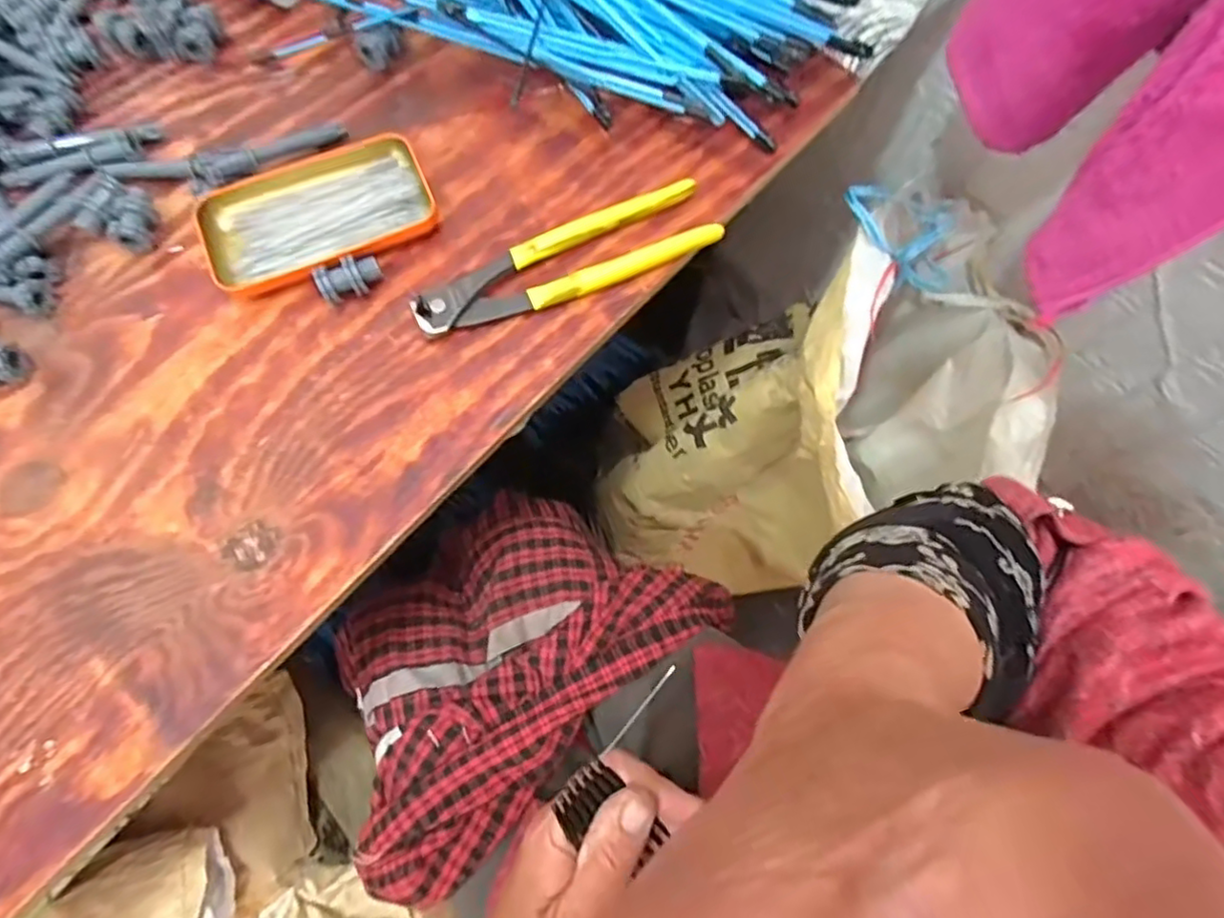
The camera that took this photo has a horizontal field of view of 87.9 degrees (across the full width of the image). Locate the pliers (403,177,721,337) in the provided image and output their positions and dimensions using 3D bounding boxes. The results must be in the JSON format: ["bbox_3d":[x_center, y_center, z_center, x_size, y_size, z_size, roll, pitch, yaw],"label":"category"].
[{"bbox_3d":[-0.028,-0.126,0.407,0.198,0.017,0.048,-25,75,-7],"label":"pliers"}]

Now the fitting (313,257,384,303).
[{"bbox_3d":[-0.163,-0.112,0.398,0.038,0.023,0.021,-32,76,-9],"label":"fitting"}]

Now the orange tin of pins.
[{"bbox_3d":[-0.191,-0.159,0.414,0.143,0.018,0.087,-22,75,-6],"label":"orange tin of pins"}]

